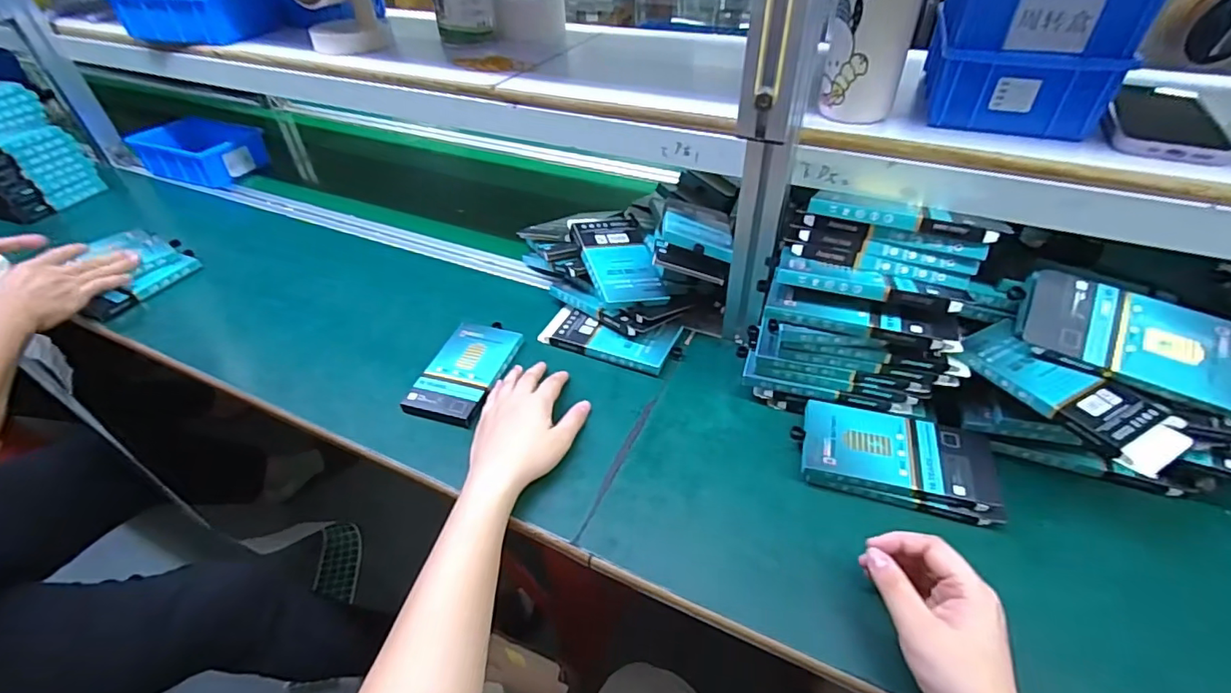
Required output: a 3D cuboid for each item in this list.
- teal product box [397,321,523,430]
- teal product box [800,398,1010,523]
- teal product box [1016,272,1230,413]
[{"bbox_3d":[-0.162,0.024,0.594,0.078,0.017,0.135,10,43,13],"label":"teal product box"},{"bbox_3d":[0.252,0.100,0.490,0.159,0.025,0.081,11,43,14],"label":"teal product box"},{"bbox_3d":[0.428,-0.007,0.454,0.153,0.022,0.082,19,72,14],"label":"teal product box"}]

